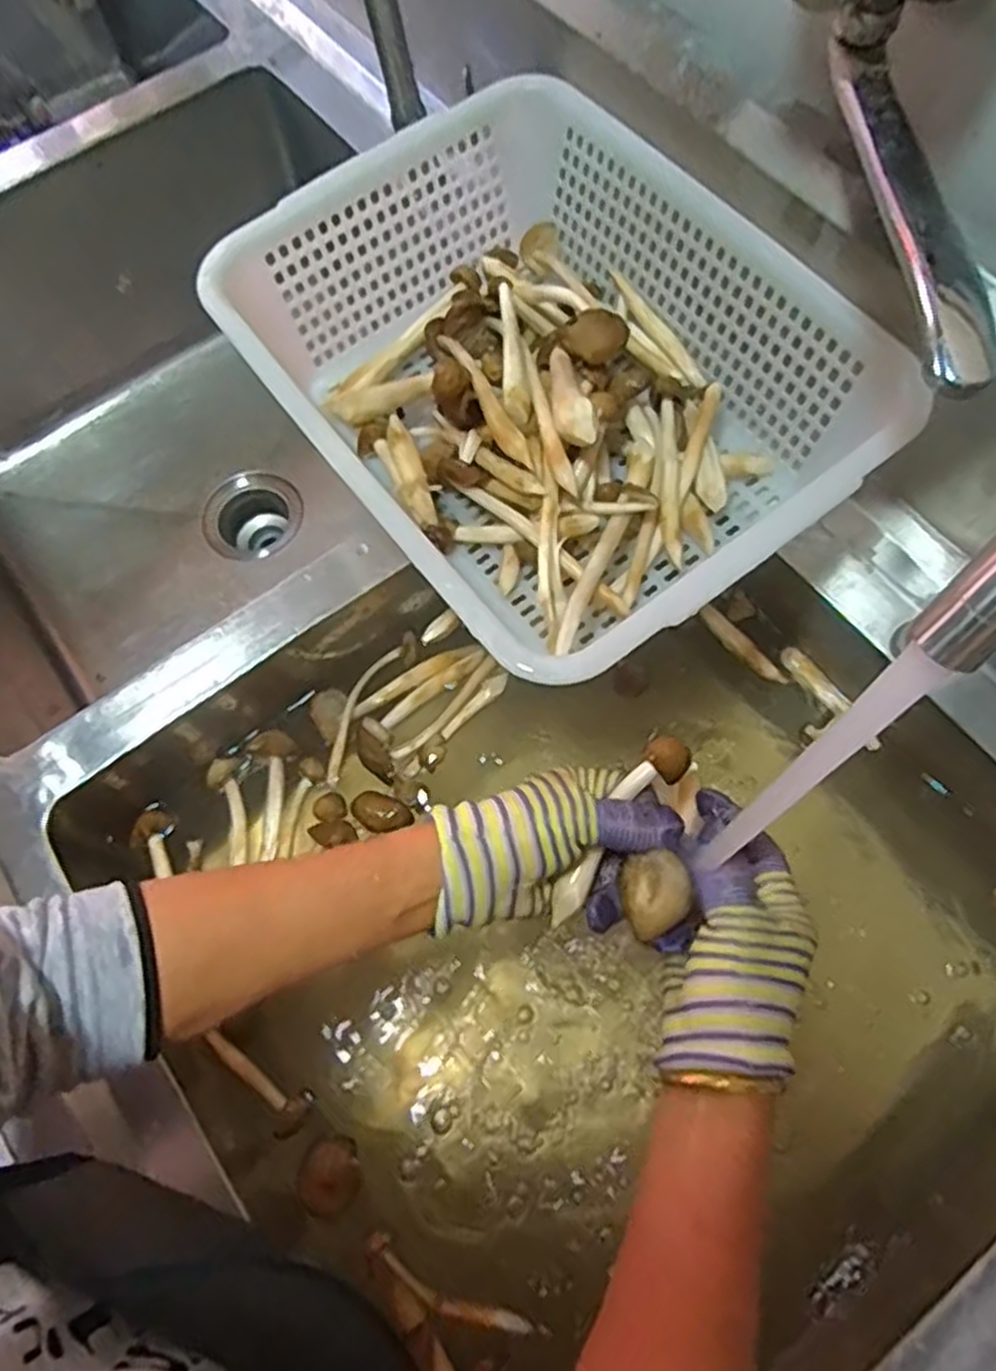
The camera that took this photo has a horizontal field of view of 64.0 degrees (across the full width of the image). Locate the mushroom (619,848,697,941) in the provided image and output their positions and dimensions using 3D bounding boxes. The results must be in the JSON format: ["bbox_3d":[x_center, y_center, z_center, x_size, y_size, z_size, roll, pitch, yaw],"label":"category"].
[{"bbox_3d":[0.079,0.105,0.393,0.032,0.018,0.035,-14,81,25],"label":"mushroom"}]

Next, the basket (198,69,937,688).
[{"bbox_3d":[0.031,-0.193,0.529,0.288,0.122,0.383,-35,71,-10],"label":"basket"}]

